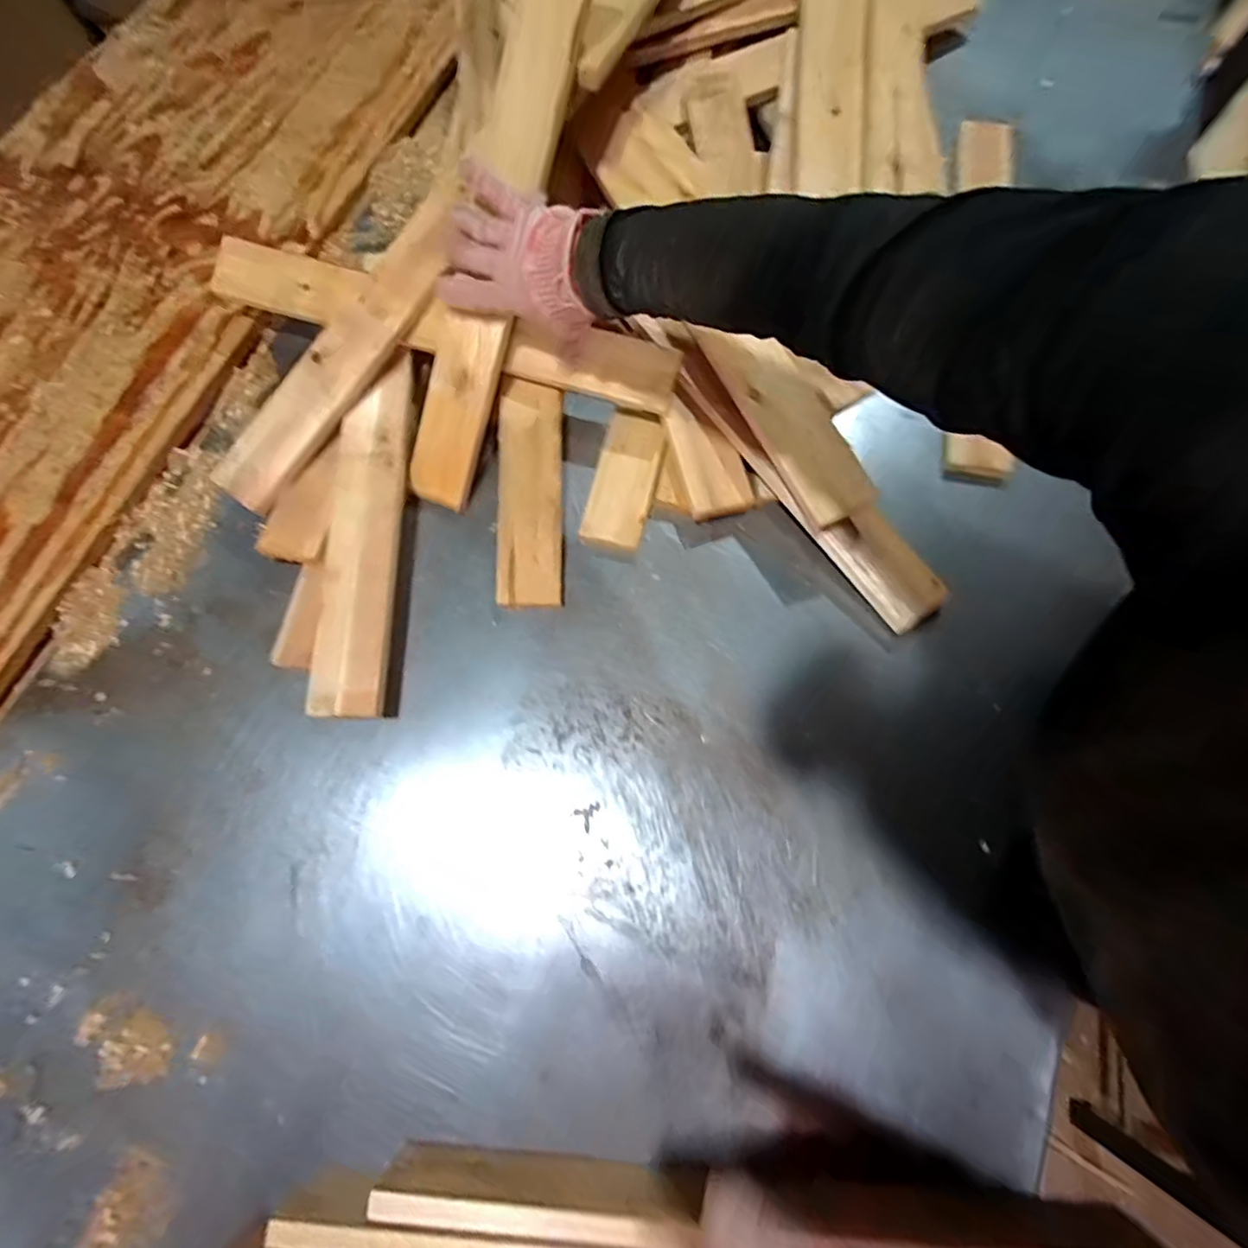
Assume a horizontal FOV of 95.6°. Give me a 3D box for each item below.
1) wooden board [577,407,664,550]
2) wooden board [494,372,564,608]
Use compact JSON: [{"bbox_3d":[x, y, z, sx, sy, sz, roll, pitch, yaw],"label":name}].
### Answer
[{"bbox_3d":[0.001,-0.145,0.565,0.063,0.023,0.145,13,73,4],"label":"wooden board"},{"bbox_3d":[-0.092,-0.132,0.552,0.065,0.013,0.230,1,77,-13],"label":"wooden board"}]

